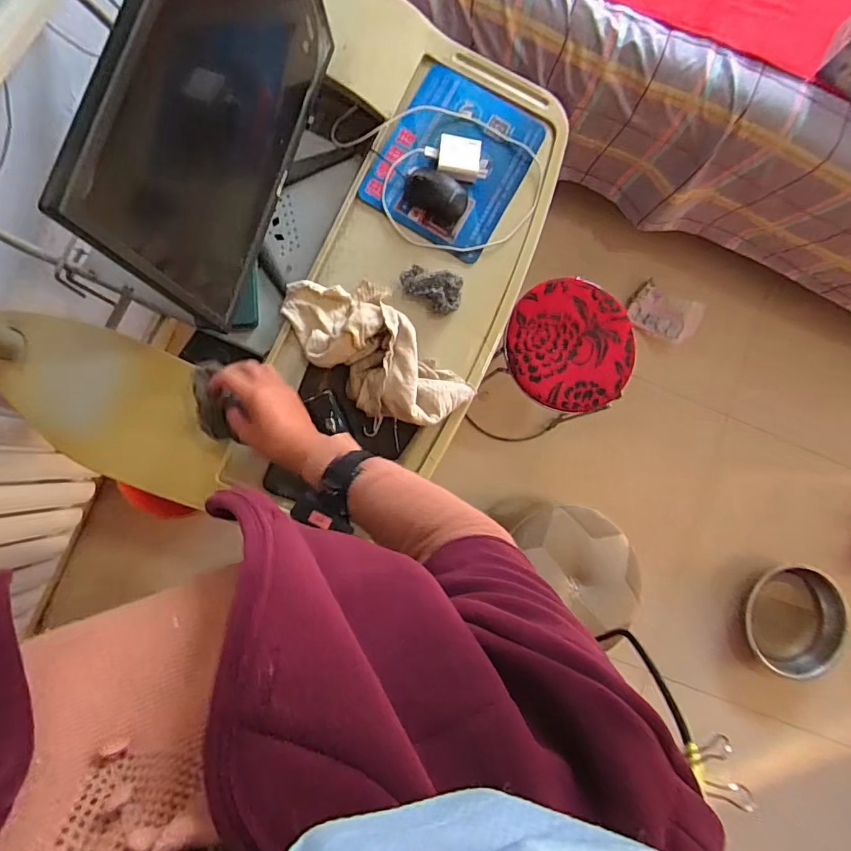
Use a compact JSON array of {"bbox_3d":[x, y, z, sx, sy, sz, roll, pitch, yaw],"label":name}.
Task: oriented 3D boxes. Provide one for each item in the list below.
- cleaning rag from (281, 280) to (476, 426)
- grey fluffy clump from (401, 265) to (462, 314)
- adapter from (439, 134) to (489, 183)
[{"bbox_3d":[-0.076,-0.109,0.694,0.146,0.061,0.291,-43,91,-8],"label":"cleaning rag"},{"bbox_3d":[0.008,-0.203,0.726,0.091,0.038,0.062,16,84,-5],"label":"grey fluffy clump"},{"bbox_3d":[0.057,-0.397,0.739,0.077,0.034,0.057,10,84,-6],"label":"adapter"}]

